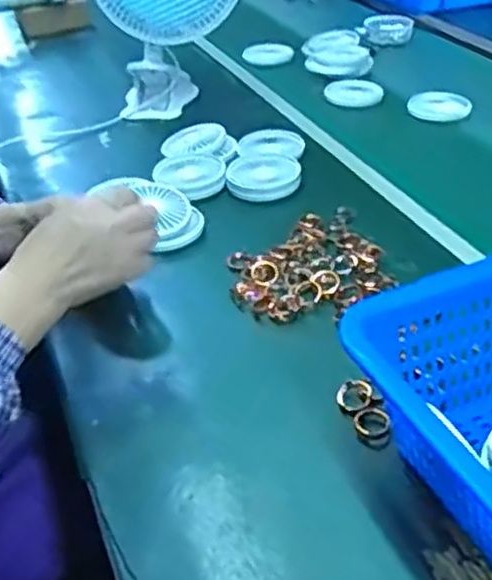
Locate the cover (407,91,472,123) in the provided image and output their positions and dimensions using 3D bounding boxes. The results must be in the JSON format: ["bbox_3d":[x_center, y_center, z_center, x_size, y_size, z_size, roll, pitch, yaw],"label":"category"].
[{"bbox_3d":[0.282,-0.269,1.070,0.087,0.014,0.085,6,37,11],"label":"cover"}]

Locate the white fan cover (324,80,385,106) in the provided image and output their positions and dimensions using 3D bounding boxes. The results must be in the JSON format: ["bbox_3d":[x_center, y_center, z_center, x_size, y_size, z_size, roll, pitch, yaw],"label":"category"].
[{"bbox_3d":[0.165,-0.307,1.141,0.078,0.014,0.087,-20,40,-22],"label":"white fan cover"}]

